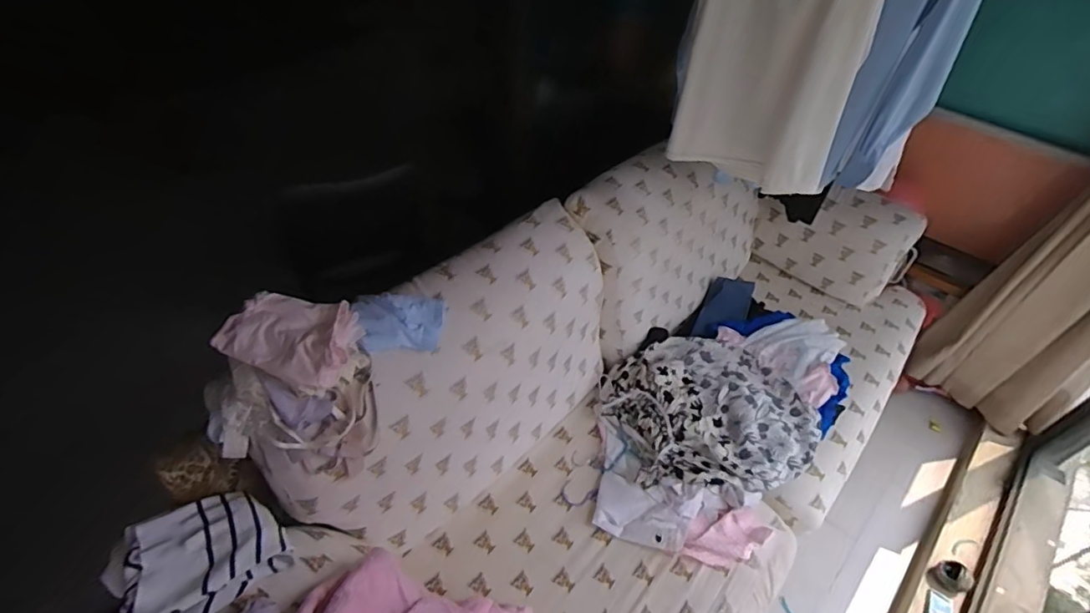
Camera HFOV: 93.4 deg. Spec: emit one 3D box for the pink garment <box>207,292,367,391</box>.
[{"bbox_3d":[-0.432,0.050,0.874,0.201,0.067,0.176,4,45,0],"label":"pink garment"}]

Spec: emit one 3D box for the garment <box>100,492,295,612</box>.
[{"bbox_3d":[-0.557,0.396,0.841,0.210,0.070,0.205,-28,53,-28],"label":"garment"}]

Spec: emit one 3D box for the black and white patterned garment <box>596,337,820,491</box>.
[{"bbox_3d":[0.432,0.274,1.372,0.499,0.096,0.453,-11,47,-14],"label":"black and white patterned garment"}]

